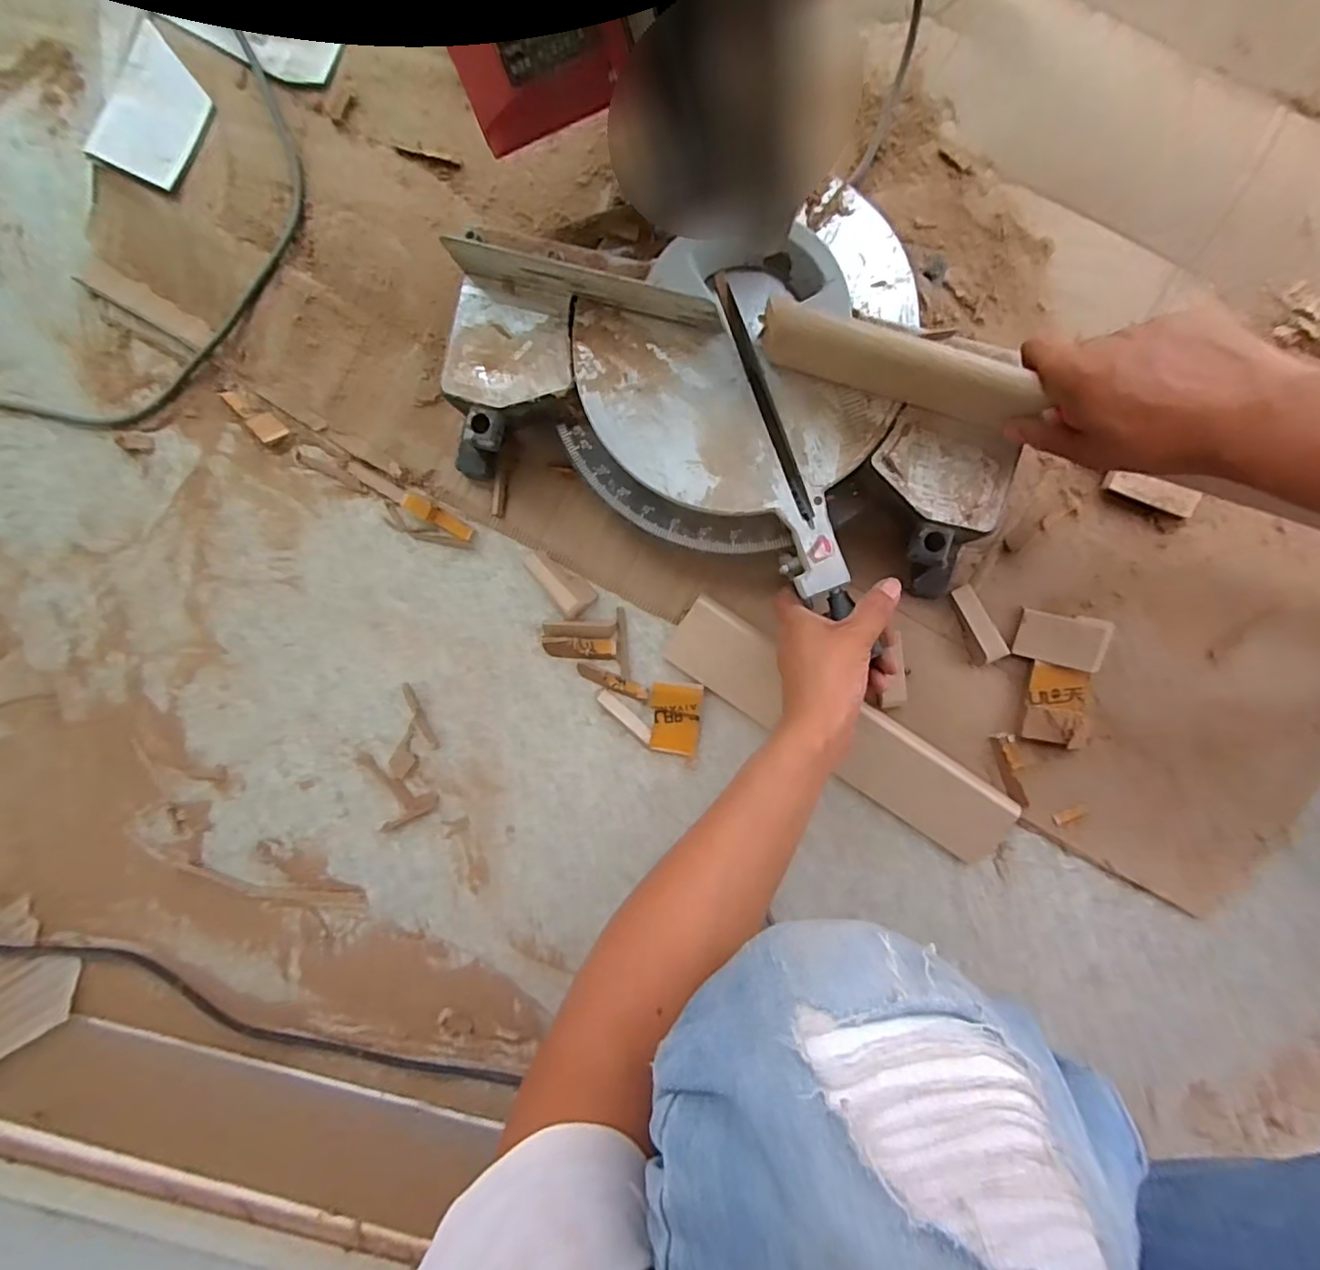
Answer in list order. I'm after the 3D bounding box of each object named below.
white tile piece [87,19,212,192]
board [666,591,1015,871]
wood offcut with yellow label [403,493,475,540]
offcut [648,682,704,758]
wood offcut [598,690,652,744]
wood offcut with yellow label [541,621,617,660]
[{"bbox_3d":[-0.441,-0.459,0.529,0.081,0.007,0.117,26,89,1],"label":"white tile piece"},{"bbox_3d":[0.166,0.091,0.554,0.349,0.008,0.069,34,98,0],"label":"board"},{"bbox_3d":[-0.206,-0.110,0.562,0.069,0.010,0.017,28,98,1],"label":"wood offcut with yellow label"},{"bbox_3d":[0.013,0.078,0.561,0.047,0.012,0.069,7,97,4],"label":"offcut"},{"bbox_3d":[-0.032,0.077,0.567,0.063,0.004,0.012,42,98,-1],"label":"wood offcut"},{"bbox_3d":[-0.074,0.005,0.563,0.066,0.015,0.034,0,97,5],"label":"wood offcut with yellow label"}]

